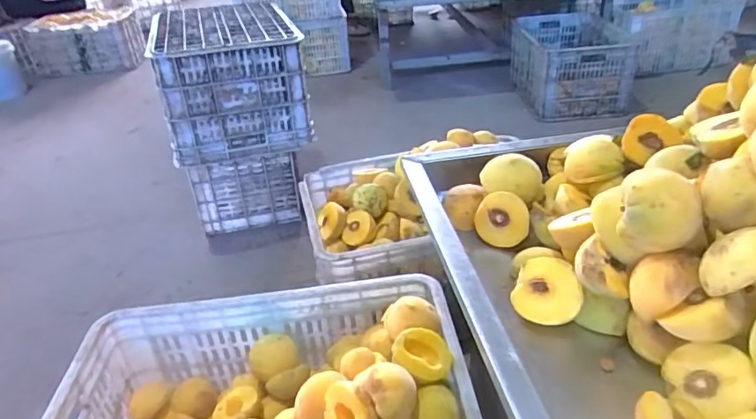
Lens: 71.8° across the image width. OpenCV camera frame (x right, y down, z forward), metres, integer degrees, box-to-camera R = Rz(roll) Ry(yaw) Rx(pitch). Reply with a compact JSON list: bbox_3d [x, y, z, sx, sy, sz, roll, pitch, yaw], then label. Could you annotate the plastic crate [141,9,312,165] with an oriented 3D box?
[{"bbox_3d":[-0.382,-0.346,1.382,0.324,0.273,0.411,-12,33,-11],"label":"plastic crate"}]

